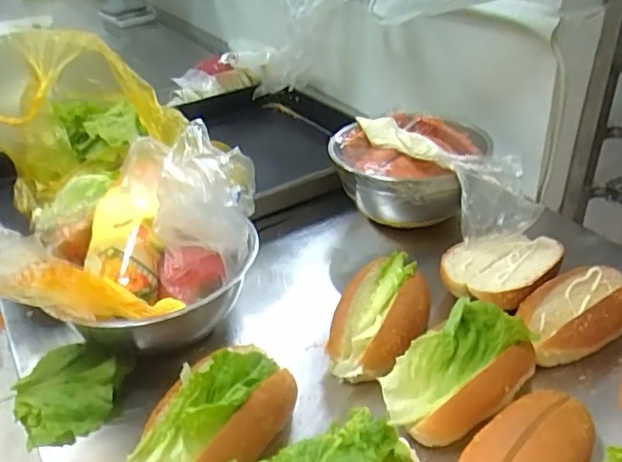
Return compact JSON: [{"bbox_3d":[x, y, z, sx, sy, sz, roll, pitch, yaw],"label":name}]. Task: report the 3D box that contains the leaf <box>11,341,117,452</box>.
[{"bbox_3d":[-0.238,0.152,0.581,0.093,0.038,0.104,-23,38,-28],"label":"leaf"}]

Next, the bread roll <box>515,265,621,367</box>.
[{"bbox_3d":[0.276,0.079,0.615,0.156,0.050,0.083,-19,36,-24],"label":"bread roll"}]

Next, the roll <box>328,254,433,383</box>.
[{"bbox_3d":[0.074,0.093,0.628,0.092,0.059,0.174,9,35,17],"label":"roll"}]

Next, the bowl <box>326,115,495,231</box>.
[{"bbox_3d":[0.132,-0.080,0.835,0.182,0.115,0.210,-20,37,-25],"label":"bowl"}]

